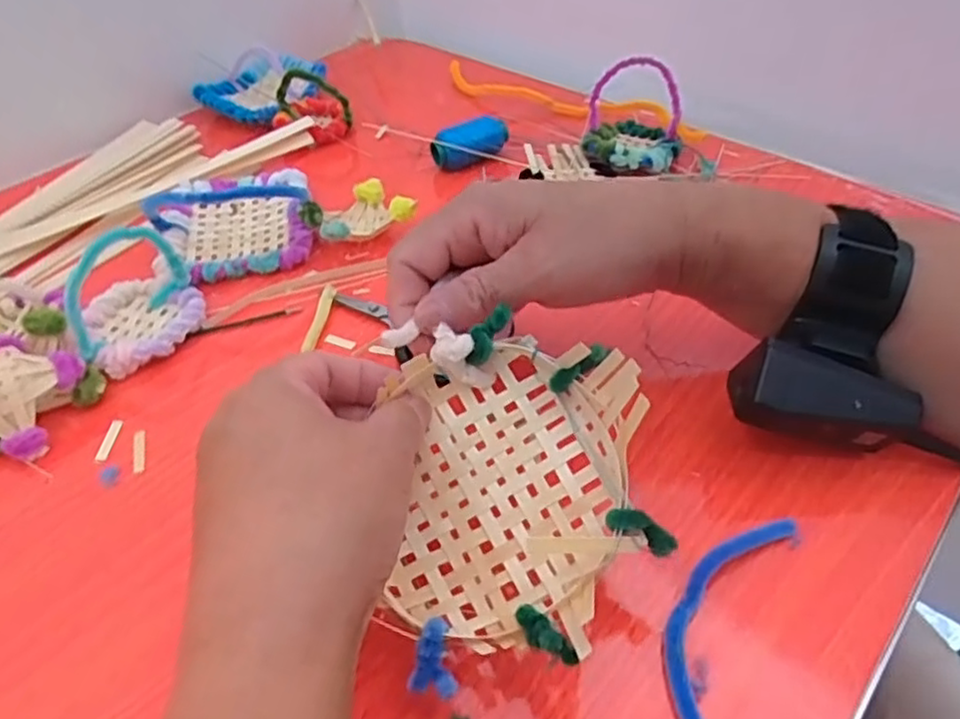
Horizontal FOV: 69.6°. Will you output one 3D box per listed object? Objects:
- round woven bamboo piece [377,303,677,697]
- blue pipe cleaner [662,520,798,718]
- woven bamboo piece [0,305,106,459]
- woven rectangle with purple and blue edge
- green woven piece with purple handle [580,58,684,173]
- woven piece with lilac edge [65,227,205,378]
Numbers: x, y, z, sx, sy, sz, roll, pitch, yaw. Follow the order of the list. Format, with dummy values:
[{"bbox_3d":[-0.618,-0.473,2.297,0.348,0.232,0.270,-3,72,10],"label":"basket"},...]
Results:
[{"bbox_3d":[0.017,0.046,0.250,0.089,0.030,0.120,-5,68,8],"label":"round woven bamboo piece"},{"bbox_3d":[0.090,0.099,0.249,0.042,0.008,0.104,12,48,14],"label":"blue pipe cleaner"},{"bbox_3d":[-0.225,0.012,0.336,0.069,0.032,0.072,-7,46,-5],"label":"woven bamboo piece"},{"bbox_3d":[-0.156,-0.104,0.428,0.092,0.053,0.103,-12,46,-9],"label":"woven rectangle with purple and blue edge"},{"bbox_3d":[0.105,-0.169,0.471,0.063,0.059,0.054,7,47,9],"label":"green woven piece with purple handle"},{"bbox_3d":[-0.186,-0.037,0.366,0.065,0.055,0.070,-24,50,-20],"label":"woven piece with lilac edge"}]

